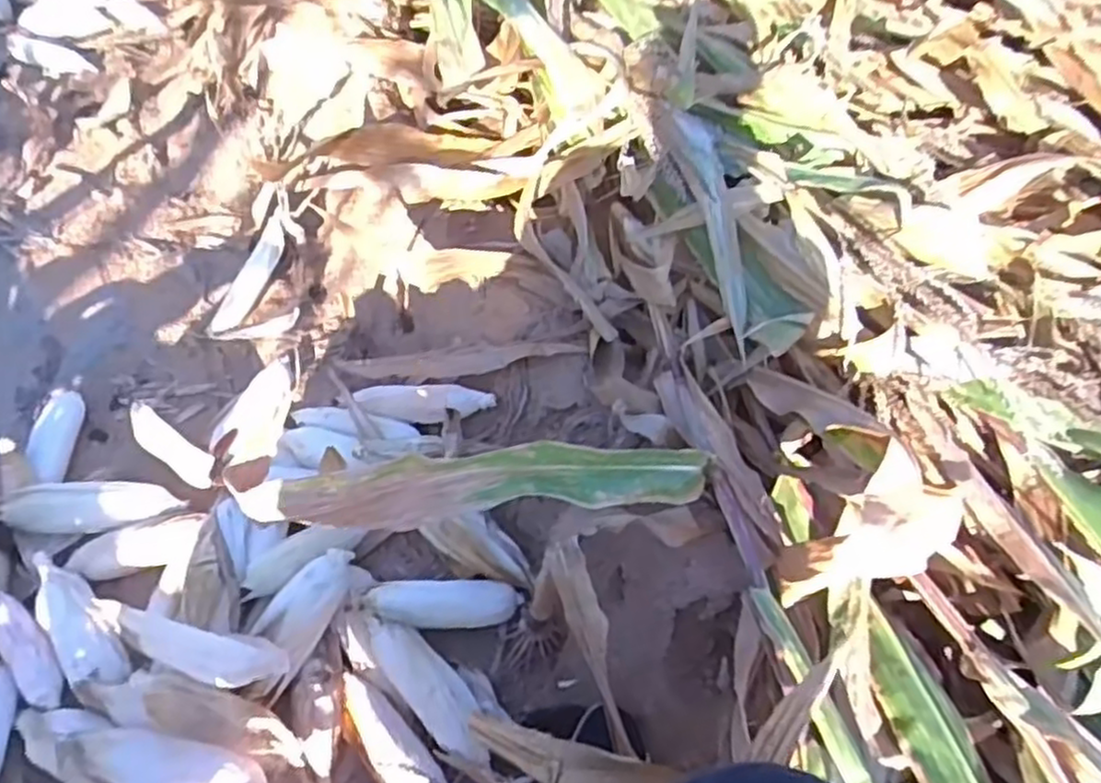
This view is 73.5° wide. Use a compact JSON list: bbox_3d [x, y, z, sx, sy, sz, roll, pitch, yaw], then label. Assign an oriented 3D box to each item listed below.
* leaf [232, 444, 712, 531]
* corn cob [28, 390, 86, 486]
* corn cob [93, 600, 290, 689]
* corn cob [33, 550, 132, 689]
[{"bbox_3d":[-0.062,0.103,0.822,0.511,0.098,0.047,-6,51,-11],"label":"leaf"},{"bbox_3d":[-0.729,0.067,1.090,0.049,0.047,0.161,-1,50,-7],"label":"corn cob"},{"bbox_3d":[-0.393,0.275,0.792,0.212,0.043,0.053,12,50,4],"label":"corn cob"},{"bbox_3d":[-0.591,0.279,0.912,0.064,0.041,0.228,-33,60,-29],"label":"corn cob"}]

